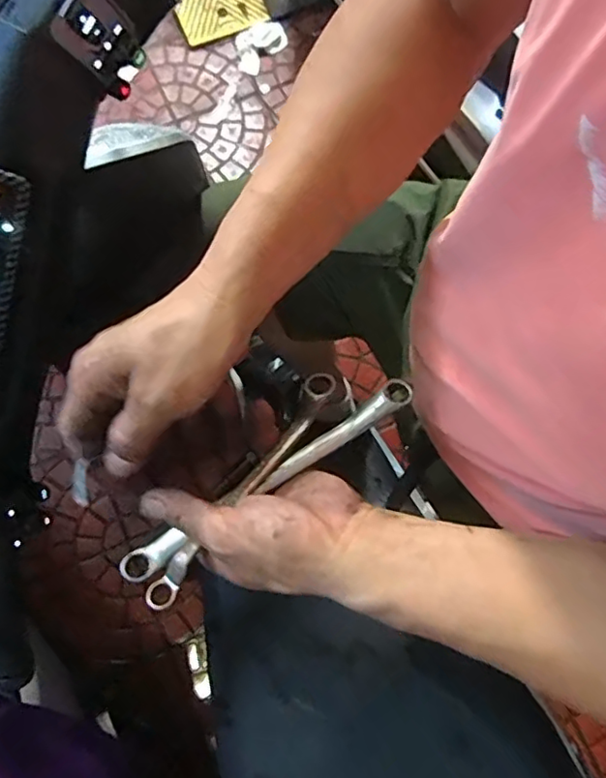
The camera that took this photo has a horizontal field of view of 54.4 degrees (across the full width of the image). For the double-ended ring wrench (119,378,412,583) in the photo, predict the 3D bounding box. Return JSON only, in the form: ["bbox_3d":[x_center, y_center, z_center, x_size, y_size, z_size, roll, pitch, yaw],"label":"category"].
[{"bbox_3d":[-0.019,0.059,0.403,0.227,0.016,0.019,-32,74,-15],"label":"double-ended ring wrench"}]

